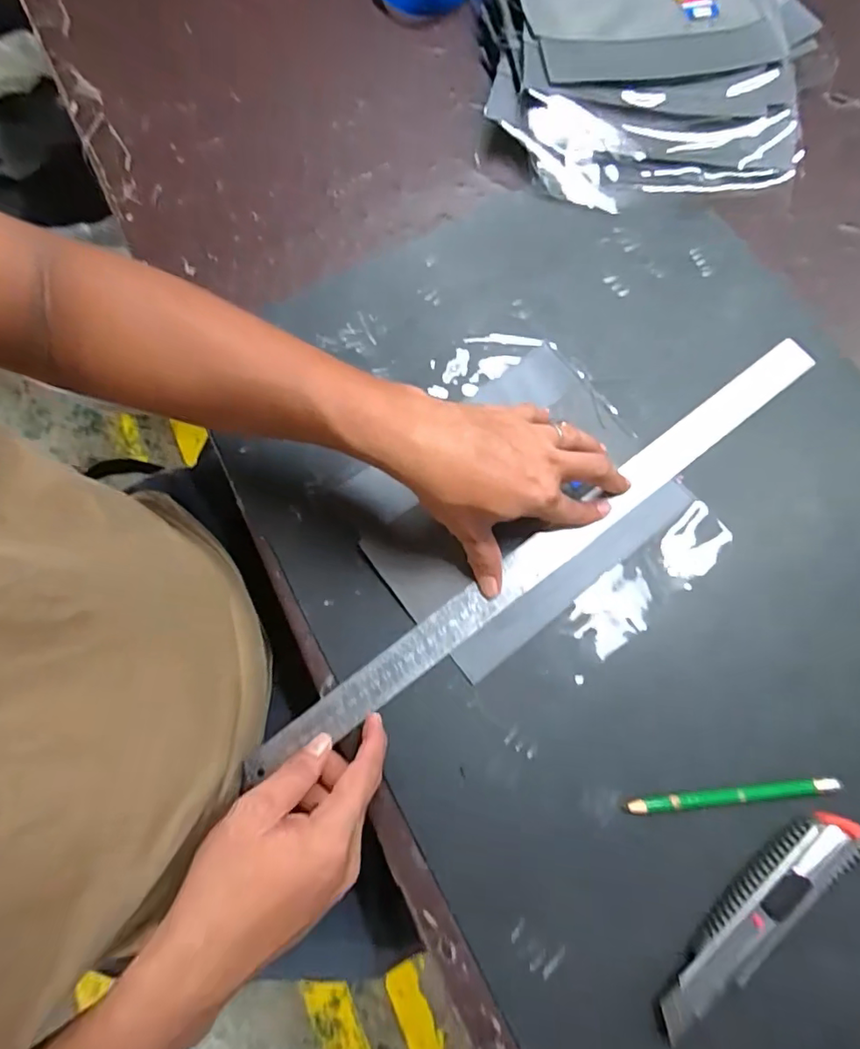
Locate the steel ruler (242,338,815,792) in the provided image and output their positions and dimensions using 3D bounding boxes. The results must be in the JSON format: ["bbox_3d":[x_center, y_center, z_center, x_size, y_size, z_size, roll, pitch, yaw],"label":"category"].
[{"bbox_3d":[0.092,0.018,0.412,0.515,0.008,0.034,-36,83,-9],"label":"steel ruler"}]

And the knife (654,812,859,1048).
[{"bbox_3d":[0.197,0.235,0.336,0.166,0.015,0.036,-35,76,-9],"label":"knife"}]

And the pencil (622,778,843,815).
[{"bbox_3d":[0.196,0.176,0.360,0.138,0.006,0.009,-6,74,-1],"label":"pencil"}]

